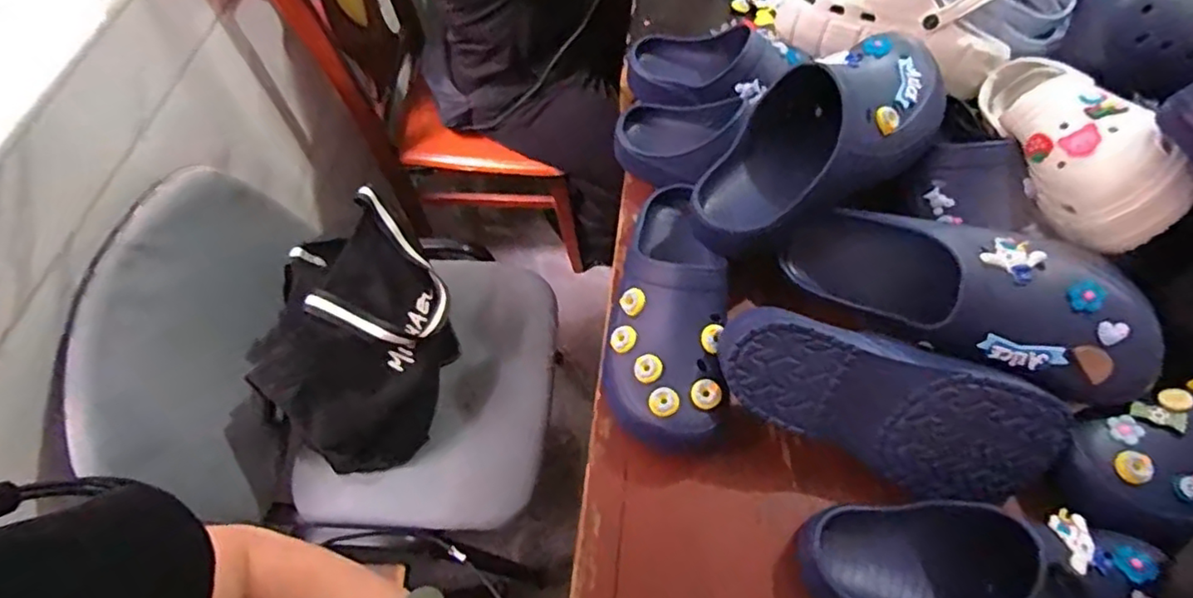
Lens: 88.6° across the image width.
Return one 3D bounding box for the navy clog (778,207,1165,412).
[{"bbox_3d":[0.306,0.000,0.526,0.297,0.093,0.139,23,63,28],"label":"navy clog"}]

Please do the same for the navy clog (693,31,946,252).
[{"bbox_3d":[0.220,-0.149,0.590,0.274,0.122,0.120,-44,57,14],"label":"navy clog"}]

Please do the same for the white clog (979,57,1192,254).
[{"bbox_3d":[0.444,-0.139,0.556,0.084,0.085,0.199,-11,61,-4],"label":"white clog"}]

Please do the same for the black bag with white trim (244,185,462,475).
[{"bbox_3d":[-0.333,0.065,0.886,0.279,0.218,0.257,-39,66,-18],"label":"black bag with white trim"}]

